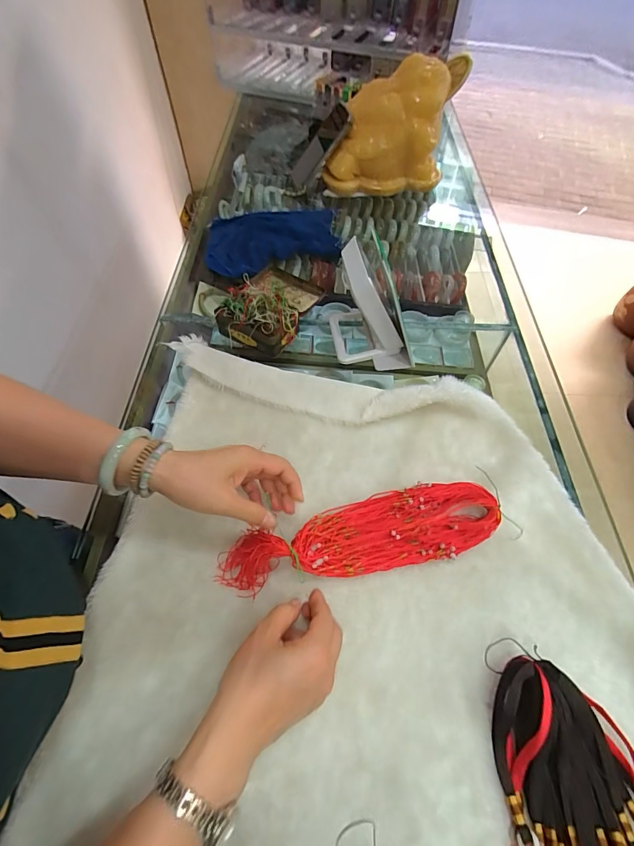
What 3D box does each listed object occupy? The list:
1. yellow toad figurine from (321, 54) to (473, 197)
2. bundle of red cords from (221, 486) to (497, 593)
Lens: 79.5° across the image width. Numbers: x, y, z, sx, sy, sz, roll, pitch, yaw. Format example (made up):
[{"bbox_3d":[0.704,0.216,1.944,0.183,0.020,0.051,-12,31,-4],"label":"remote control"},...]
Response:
[{"bbox_3d":[0.148,-0.573,0.746,0.258,0.173,0.139,1,58,1],"label":"yellow toad figurine"},{"bbox_3d":[0.045,0.114,0.392,0.283,0.042,0.075,-11,59,-5],"label":"bundle of red cords"}]

